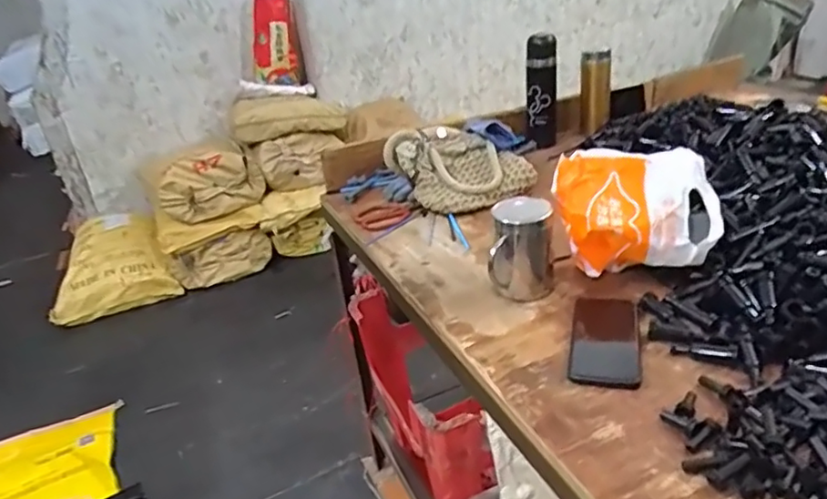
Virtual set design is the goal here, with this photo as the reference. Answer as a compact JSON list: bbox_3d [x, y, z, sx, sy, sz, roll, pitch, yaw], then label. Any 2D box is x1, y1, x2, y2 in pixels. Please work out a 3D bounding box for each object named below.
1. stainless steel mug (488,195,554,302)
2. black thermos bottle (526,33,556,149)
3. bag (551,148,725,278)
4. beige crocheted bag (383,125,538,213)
[{"bbox_3d":[0.143,0.000,0.788,0.078,0.122,0.090,3,29,18],"label":"stainless steel mug"},{"bbox_3d":[0.276,-0.339,1.280,0.061,0.227,0.061,1,29,15],"label":"black thermos bottle"},{"bbox_3d":[0.290,-0.047,0.789,0.197,0.137,0.119,0,28,13],"label":"bag"},{"bbox_3d":[0.086,-0.159,1.119,0.212,0.116,0.214,-23,32,-28],"label":"beige crocheted bag"}]

